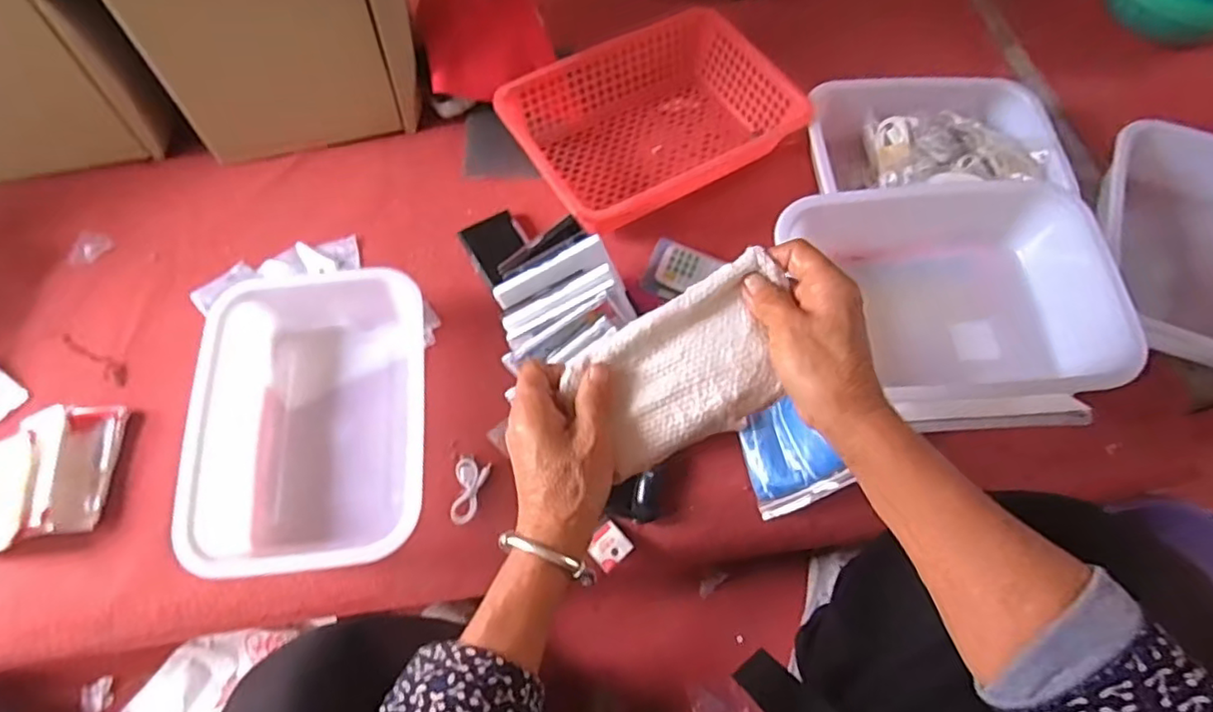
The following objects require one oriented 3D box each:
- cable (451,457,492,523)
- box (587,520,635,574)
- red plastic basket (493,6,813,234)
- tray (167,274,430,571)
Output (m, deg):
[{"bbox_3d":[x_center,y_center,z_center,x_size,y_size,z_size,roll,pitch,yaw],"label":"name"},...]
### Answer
[{"bbox_3d":[-0.142,0.135,0.617,0.033,0.015,0.066,15,67,5],"label":"cable"},{"bbox_3d":[0.003,0.188,0.605,0.037,0.009,0.036,-40,73,-17],"label":"box"},{"bbox_3d":[0.052,-0.289,0.763,0.328,0.084,0.236,-28,70,-13],"label":"red plastic basket"},{"bbox_3d":[-0.282,0.056,0.611,0.210,0.072,0.296,-5,66,-4],"label":"tray"}]

